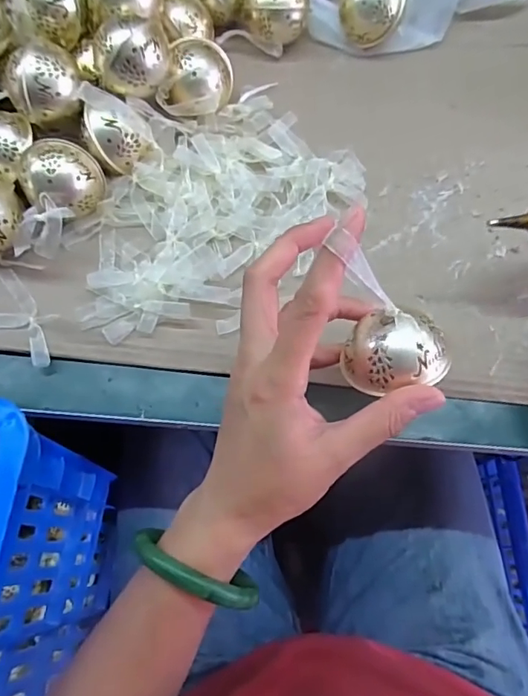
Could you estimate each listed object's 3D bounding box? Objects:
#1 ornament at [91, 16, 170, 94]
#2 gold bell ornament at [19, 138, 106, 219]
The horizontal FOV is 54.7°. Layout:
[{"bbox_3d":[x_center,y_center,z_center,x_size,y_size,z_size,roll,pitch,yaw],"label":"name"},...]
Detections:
[{"bbox_3d":[-0.095,-0.210,0.371,0.053,0.049,0.050,-10,70,-3],"label":"ornament"},{"bbox_3d":[-0.149,-0.123,0.379,0.053,0.052,0.050,0,70,1],"label":"gold bell ornament"}]

